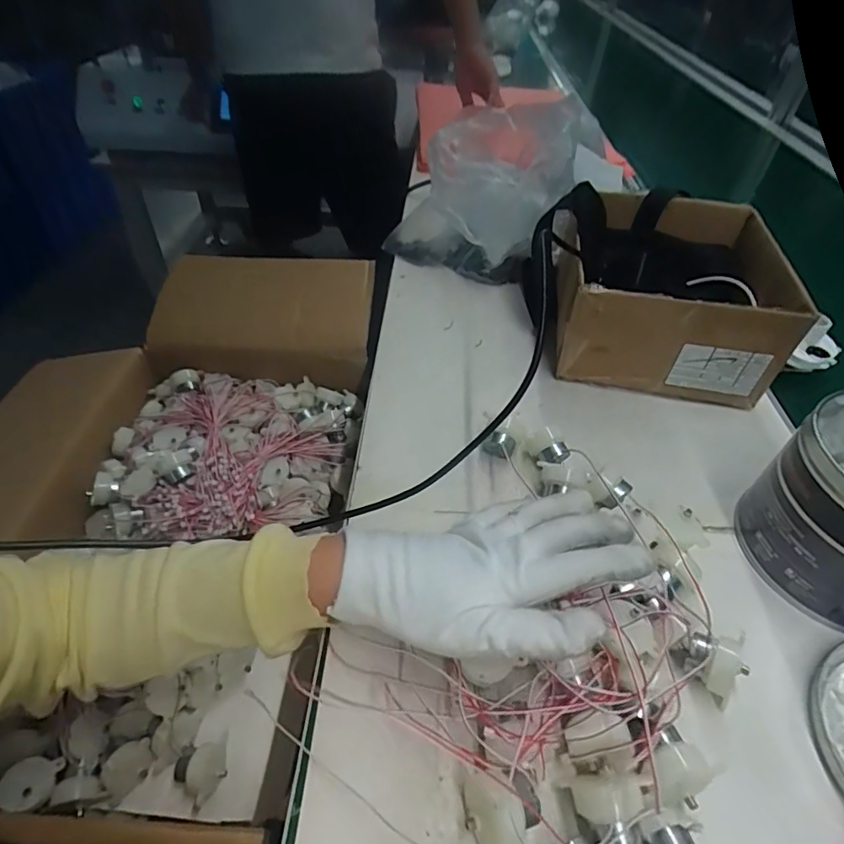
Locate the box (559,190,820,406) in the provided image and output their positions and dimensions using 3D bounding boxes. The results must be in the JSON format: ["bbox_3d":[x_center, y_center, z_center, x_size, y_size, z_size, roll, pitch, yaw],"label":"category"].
[{"bbox_3d":[0.235,-0.132,0.518,0.200,0.106,0.205,9,46,6],"label":"box"}]

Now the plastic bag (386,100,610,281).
[{"bbox_3d":[0.076,-0.283,0.621,0.211,0.173,0.171,18,47,14],"label":"plastic bag"}]

